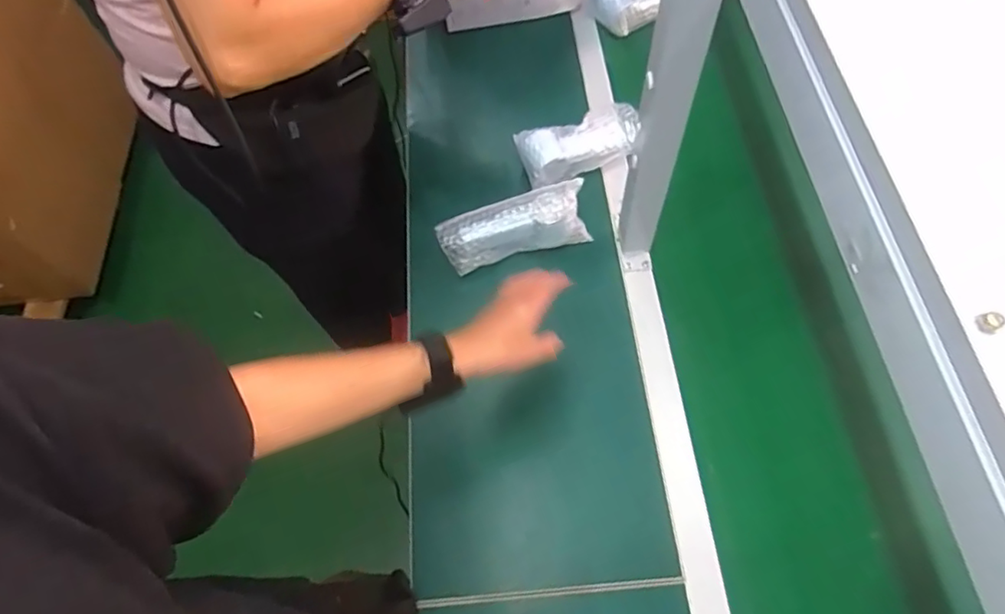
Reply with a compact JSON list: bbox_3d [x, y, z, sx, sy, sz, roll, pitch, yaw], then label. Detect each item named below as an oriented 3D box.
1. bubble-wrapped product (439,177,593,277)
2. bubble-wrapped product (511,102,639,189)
[{"bbox_3d":[0.016,-0.112,0.832,0.209,0.064,0.067,-17,65,-6],"label":"bubble-wrapped product"},{"bbox_3d":[0.117,-0.246,0.893,0.185,0.038,0.087,-21,66,-8],"label":"bubble-wrapped product"}]

